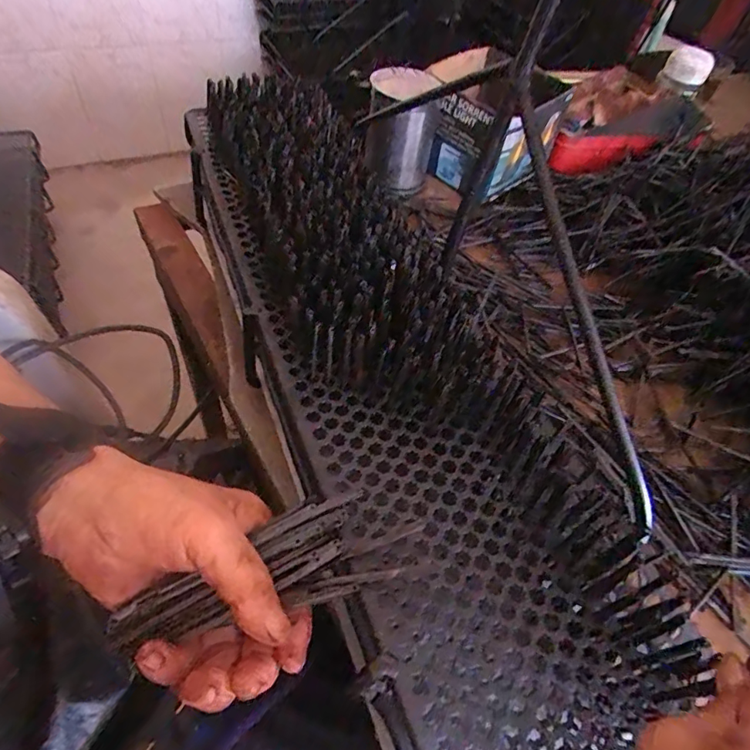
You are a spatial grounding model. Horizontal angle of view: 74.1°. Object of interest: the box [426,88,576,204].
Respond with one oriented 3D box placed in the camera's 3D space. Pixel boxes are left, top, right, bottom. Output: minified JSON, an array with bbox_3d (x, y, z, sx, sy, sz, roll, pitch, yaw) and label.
[{"bbox_3d":[0.155,-0.300,0.609,0.147,0.102,0.103,-38,66,-24],"label":"box"}]

